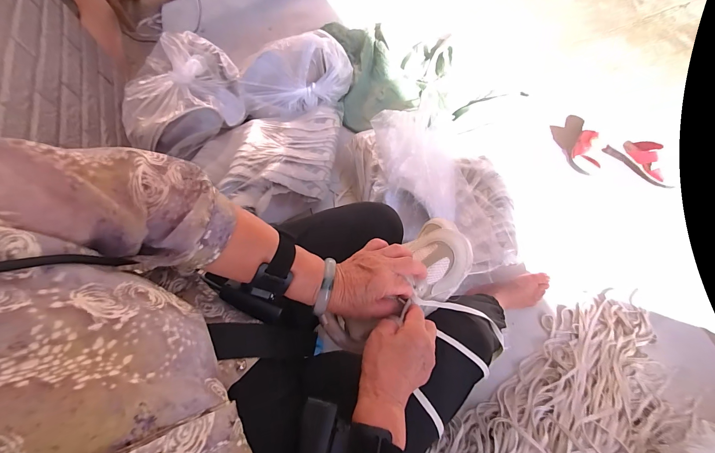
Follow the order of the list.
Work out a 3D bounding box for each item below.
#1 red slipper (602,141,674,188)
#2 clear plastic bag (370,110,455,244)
[{"bbox_3d":[0.863,-0.205,0.950,0.102,0.055,0.199,-42,67,-14],"label":"red slipper"},{"bbox_3d":[0.144,-0.159,0.785,0.211,0.113,0.285,-4,63,4],"label":"clear plastic bag"}]

